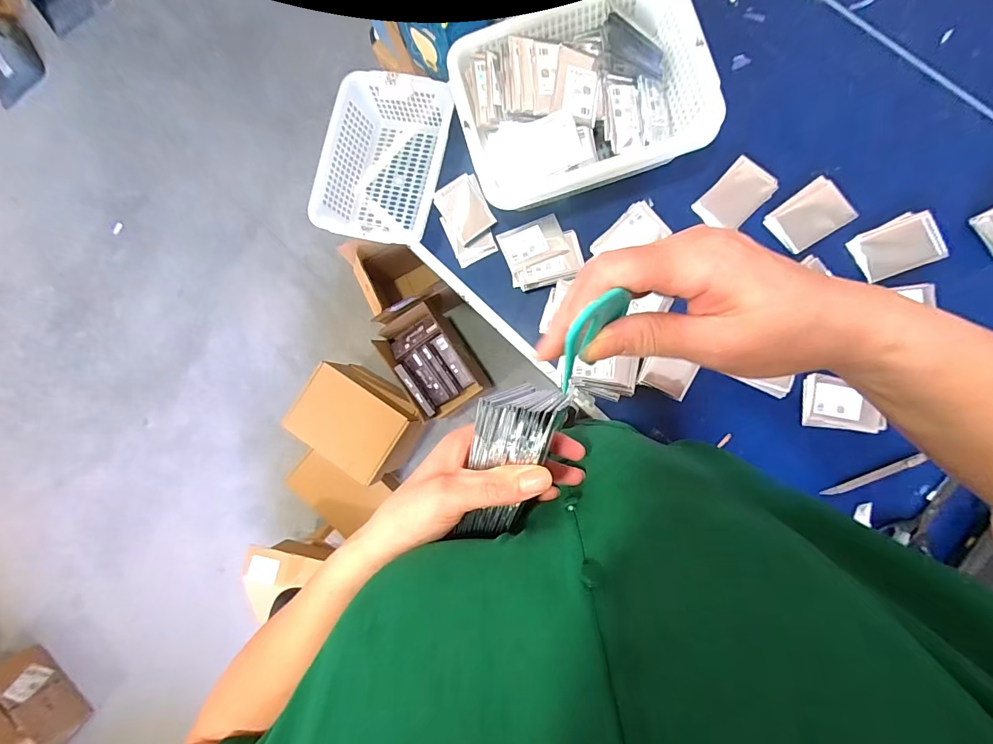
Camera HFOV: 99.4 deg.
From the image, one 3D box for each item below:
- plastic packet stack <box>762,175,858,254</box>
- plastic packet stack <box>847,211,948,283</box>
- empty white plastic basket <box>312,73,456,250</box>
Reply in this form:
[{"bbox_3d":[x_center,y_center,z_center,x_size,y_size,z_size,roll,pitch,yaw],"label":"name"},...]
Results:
[{"bbox_3d":[0.485,-0.242,0.651,0.103,0.033,0.080,-35,83,2],"label":"plastic packet stack"},{"bbox_3d":[0.605,-0.188,0.635,0.110,0.020,0.081,-25,83,3],"label":"plastic packet stack"},{"bbox_3d":[-0.188,-0.345,0.714,0.191,0.086,0.268,15,87,7],"label":"empty white plastic basket"}]

